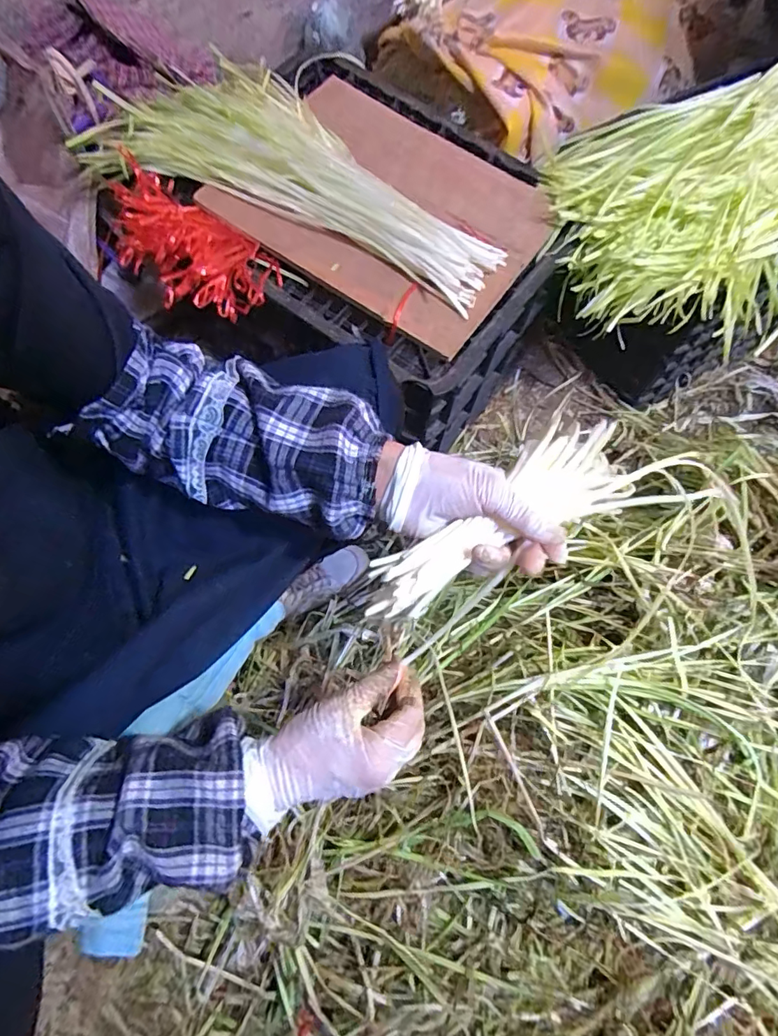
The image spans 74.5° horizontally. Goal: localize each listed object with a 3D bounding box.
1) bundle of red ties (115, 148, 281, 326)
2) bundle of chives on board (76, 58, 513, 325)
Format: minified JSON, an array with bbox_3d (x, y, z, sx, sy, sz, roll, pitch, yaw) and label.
[{"bbox_3d":[-0.218,-0.313,0.585,0.178,0.098,0.121,28,71,12],"label":"bundle of red ties"},{"bbox_3d":[-0.131,-0.440,0.640,0.588,0.052,0.207,33,72,13],"label":"bundle of chives on board"}]

